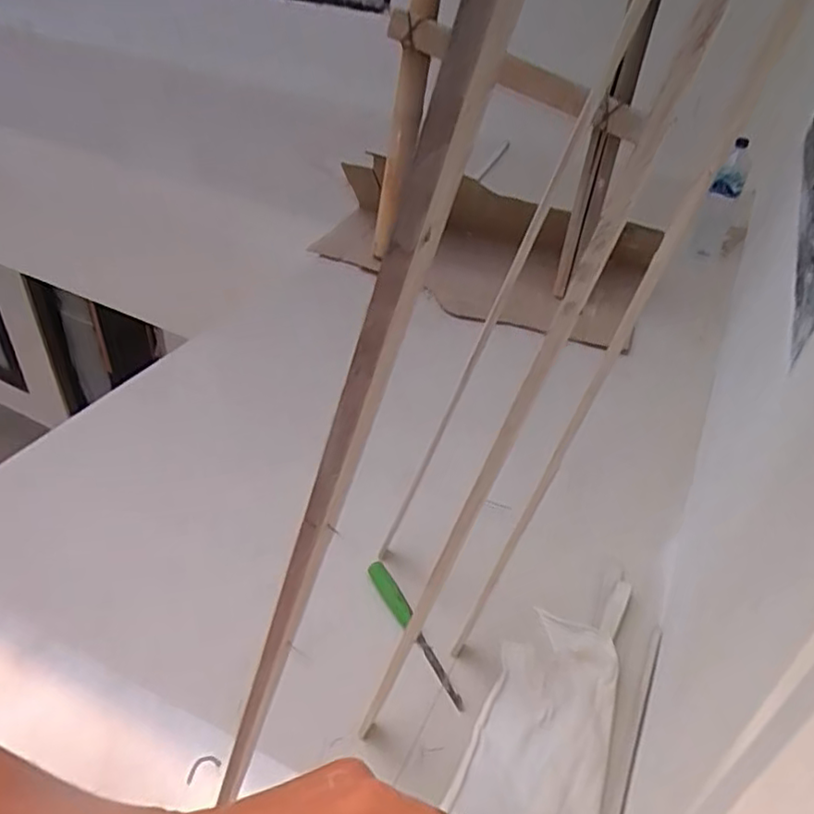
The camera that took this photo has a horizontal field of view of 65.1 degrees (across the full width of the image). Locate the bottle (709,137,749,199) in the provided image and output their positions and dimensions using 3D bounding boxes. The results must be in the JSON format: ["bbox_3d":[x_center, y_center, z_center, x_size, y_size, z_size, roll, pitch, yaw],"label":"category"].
[{"bbox_3d":[0.853,-0.620,1.669,0.082,0.155,0.086,23,42,20],"label":"bottle"}]

